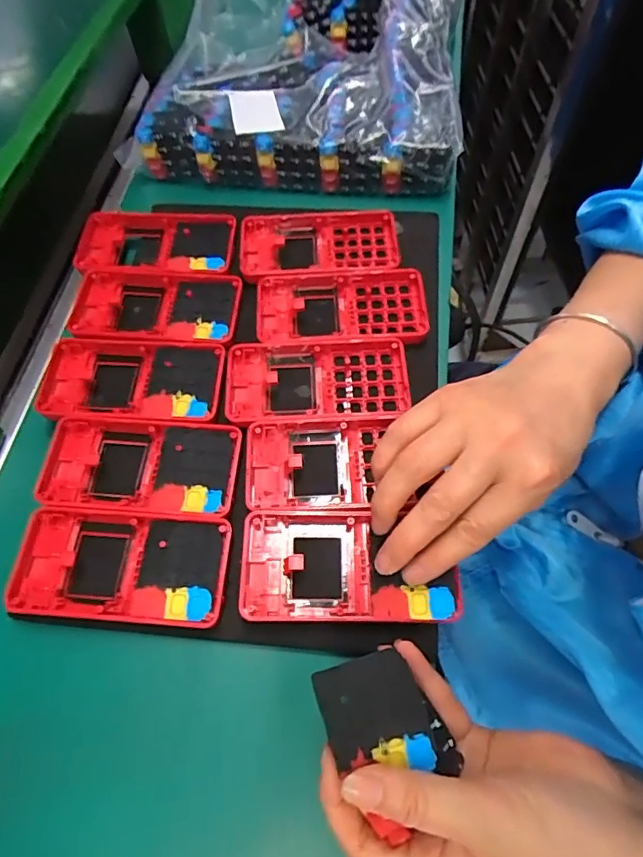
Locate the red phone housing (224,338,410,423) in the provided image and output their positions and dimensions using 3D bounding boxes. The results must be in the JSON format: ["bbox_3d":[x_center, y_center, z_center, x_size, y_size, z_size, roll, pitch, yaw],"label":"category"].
[{"bbox_3d":[-0.004,-0.031,0.352,0.124,0.019,0.061,-3,63,1],"label":"red phone housing"}]

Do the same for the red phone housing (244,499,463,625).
[{"bbox_3d":[0.014,0.078,0.293,0.119,0.013,0.061,-2,63,2],"label":"red phone housing"}]

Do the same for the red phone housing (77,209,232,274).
[{"bbox_3d":[-0.133,-0.147,0.408,0.126,0.013,0.065,1,63,4],"label":"red phone housing"}]

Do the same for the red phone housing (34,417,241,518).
[{"bbox_3d":[-0.118,0.025,0.328,0.126,0.013,0.062,2,63,4],"label":"red phone housing"}]

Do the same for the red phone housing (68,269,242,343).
[{"bbox_3d":[-0.125,-0.088,0.384,0.125,0.018,0.063,2,63,4],"label":"red phone housing"}]

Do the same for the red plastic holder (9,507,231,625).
[{"bbox_3d":[-0.119,0.083,0.304,0.126,0.021,0.059,3,63,4],"label":"red plastic holder"}]

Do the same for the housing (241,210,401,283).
[{"bbox_3d":[-0.002,-0.145,0.404,0.124,0.018,0.066,-5,63,1],"label":"housing"}]

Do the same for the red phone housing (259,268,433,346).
[{"bbox_3d":[0.014,-0.088,0.379,0.124,0.018,0.066,-2,63,2],"label":"red phone housing"}]

